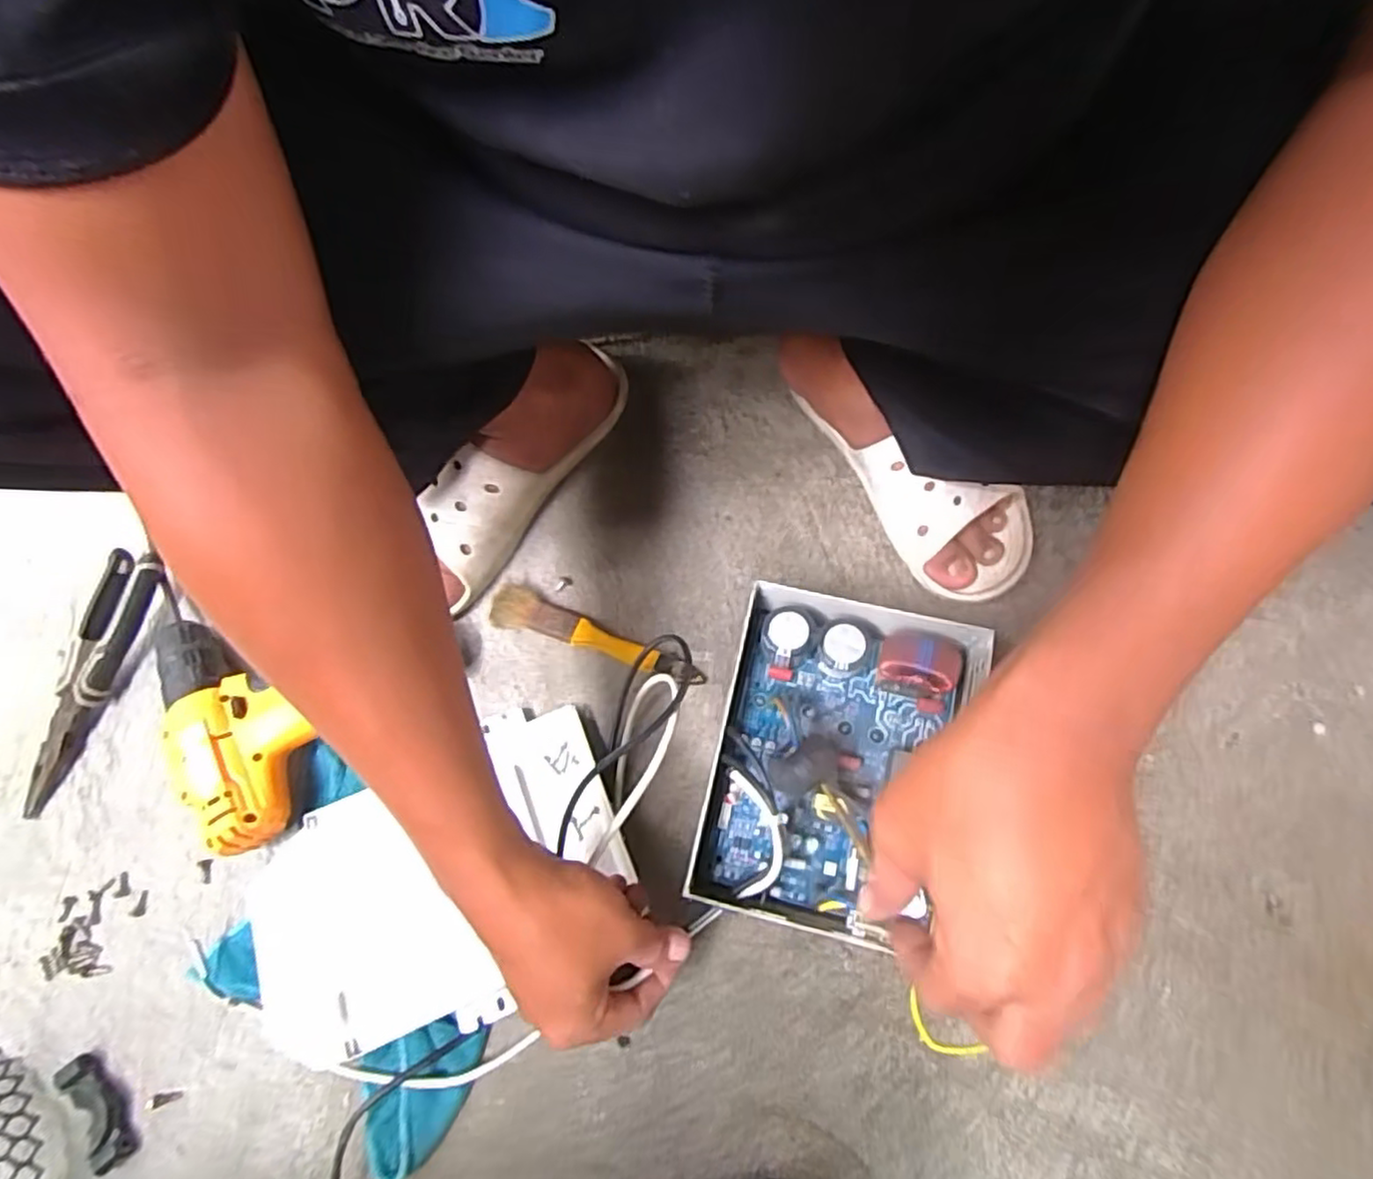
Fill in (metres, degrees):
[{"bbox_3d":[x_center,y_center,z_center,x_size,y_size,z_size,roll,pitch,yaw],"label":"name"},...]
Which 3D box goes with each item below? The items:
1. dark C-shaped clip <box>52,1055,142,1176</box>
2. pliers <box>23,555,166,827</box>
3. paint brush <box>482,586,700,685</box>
[{"bbox_3d":[-0.374,0.330,0.444,0.028,0.014,0.072,-43,75,-12],"label":"dark C-shaped clip"},{"bbox_3d":[-0.464,0.066,0.530,0.047,0.025,0.199,15,73,7],"label":"pliers"},{"bbox_3d":[-0.068,0.038,0.538,0.168,0.028,0.032,18,73,8],"label":"paint brush"}]

